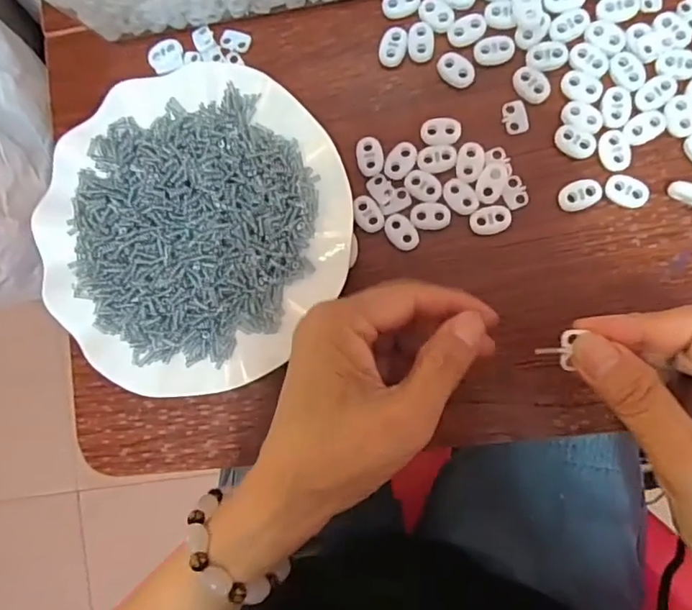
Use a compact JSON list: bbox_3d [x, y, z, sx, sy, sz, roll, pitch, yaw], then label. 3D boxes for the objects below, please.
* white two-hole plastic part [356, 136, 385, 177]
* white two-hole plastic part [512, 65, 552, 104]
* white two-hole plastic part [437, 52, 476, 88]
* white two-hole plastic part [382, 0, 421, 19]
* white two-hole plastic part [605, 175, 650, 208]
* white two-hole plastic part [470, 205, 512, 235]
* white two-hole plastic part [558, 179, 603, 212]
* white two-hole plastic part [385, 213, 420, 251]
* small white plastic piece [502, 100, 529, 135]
[{"bbox_3d":[0.014,-0.087,0.320,0.015,0.004,0.022,-5,87,8],"label":"white two-hole plastic part"},{"bbox_3d":[0.105,-0.125,0.311,0.017,0.004,0.023,-42,83,5],"label":"white two-hole plastic part"},{"bbox_3d":[0.064,-0.136,0.317,0.024,0.004,0.016,40,94,8],"label":"white two-hole plastic part"},{"bbox_3d":[0.033,-0.178,0.324,0.022,0.005,0.014,-14,86,7],"label":"white two-hole plastic part"},{"bbox_3d":[0.154,-0.062,0.300,0.022,0.005,0.016,20,91,8],"label":"white two-hole plastic part"},{"bbox_3d":[0.082,-0.048,0.309,0.022,0.004,0.016,-4,87,8],"label":"white two-hole plastic part"},{"bbox_3d":[0.130,-0.061,0.305,0.023,0.006,0.016,-23,85,7],"label":"white two-hole plastic part"},{"bbox_3d":[0.032,-0.042,0.315,0.016,0.004,0.023,-34,84,6],"label":"white two-hole plastic part"},{"bbox_3d":[0.097,-0.107,0.312,0.014,0.004,0.019,-12,86,8],"label":"small white plastic piece"}]

